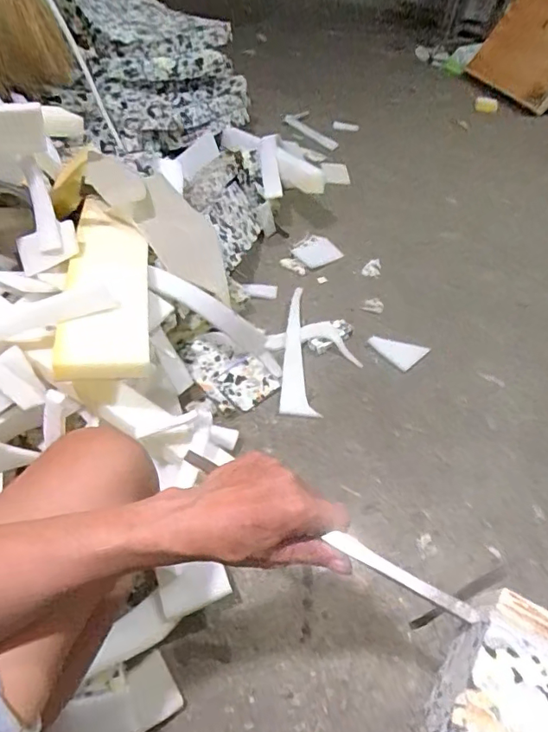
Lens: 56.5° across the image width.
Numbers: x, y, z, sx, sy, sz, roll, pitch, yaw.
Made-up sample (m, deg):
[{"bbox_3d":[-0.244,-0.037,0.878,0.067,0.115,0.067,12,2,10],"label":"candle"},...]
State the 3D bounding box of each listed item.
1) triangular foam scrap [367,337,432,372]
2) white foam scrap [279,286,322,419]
[{"bbox_3d":[0.251,-0.038,1.027,0.095,0.016,0.092,37,52,26],"label":"triangular foam scrap"},{"bbox_3d":[0.044,-0.043,0.995,0.063,0.016,0.334,4,45,-4],"label":"white foam scrap"}]

